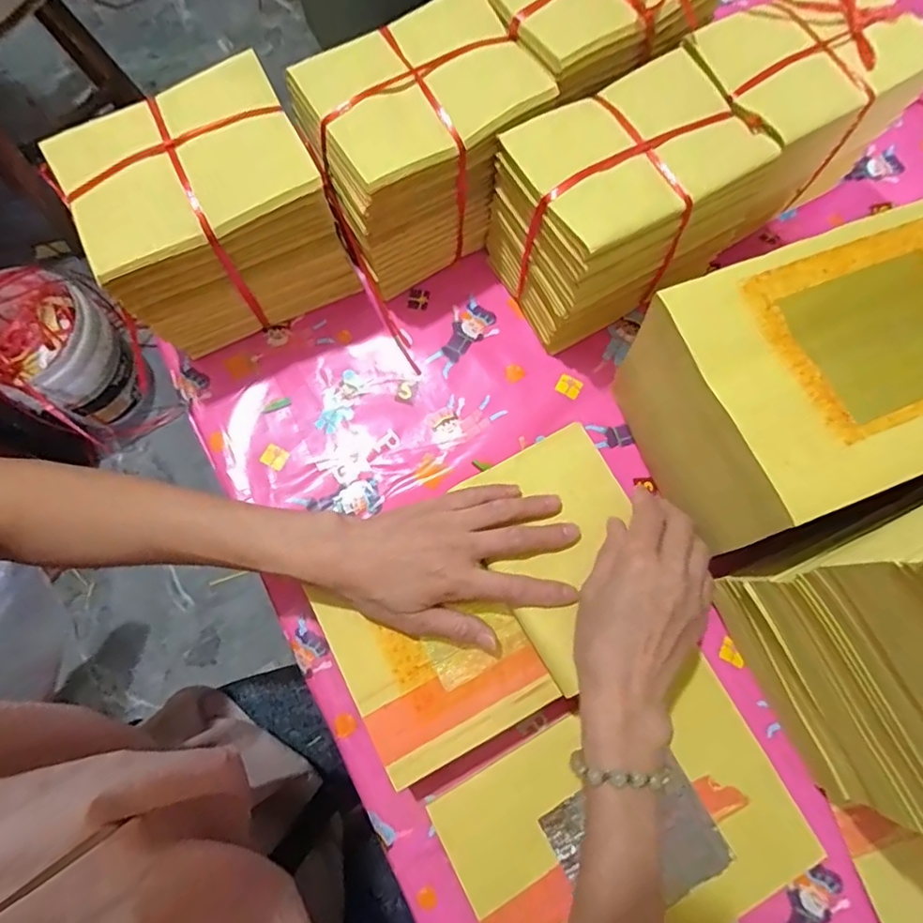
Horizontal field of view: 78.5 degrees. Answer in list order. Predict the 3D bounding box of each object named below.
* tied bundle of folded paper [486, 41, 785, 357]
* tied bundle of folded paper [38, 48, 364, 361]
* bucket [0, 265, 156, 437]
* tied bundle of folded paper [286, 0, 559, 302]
[{"bbox_3d":[0.123,-0.201,0.459,0.171,0.140,0.122,-27,77,-7],"label":"tied bundle of folded paper"},{"bbox_3d":[-0.193,-0.185,0.450,0.164,0.150,0.122,-27,77,-7],"label":"tied bundle of folded paper"},{"bbox_3d":[-0.822,-0.216,1.166,0.245,0.288,0.235,39,78,9],"label":"bucket"},{"bbox_3d":[-0.029,-0.254,0.472,0.176,0.144,0.124,-29,77,-7],"label":"tied bundle of folded paper"}]

